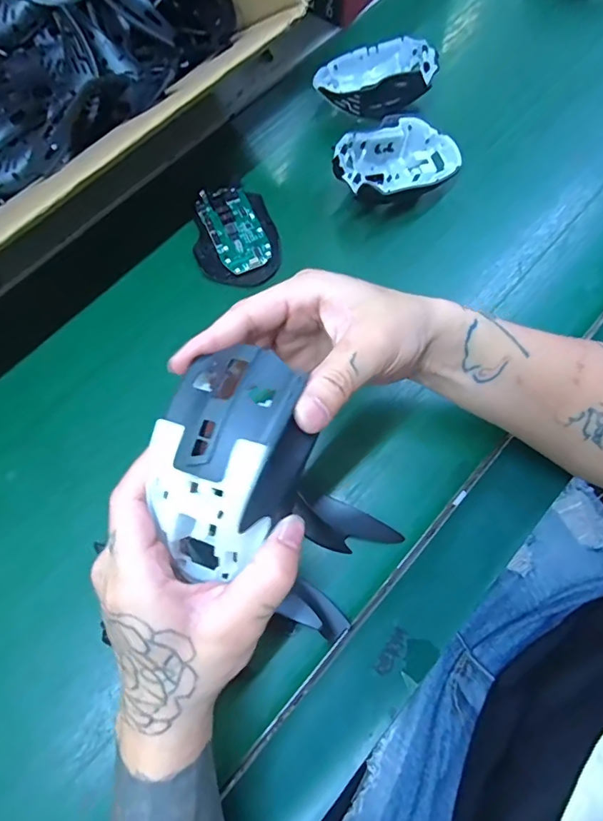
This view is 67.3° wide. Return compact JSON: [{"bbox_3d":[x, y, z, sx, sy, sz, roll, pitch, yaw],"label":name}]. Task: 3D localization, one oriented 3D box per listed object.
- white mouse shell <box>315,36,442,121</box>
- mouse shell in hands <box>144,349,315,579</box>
[{"bbox_3d":[0.071,-0.325,0.444,0.108,0.045,0.069,-4,71,-1],"label":"white mouse shell"},{"bbox_3d":[-0.035,0.026,0.215,0.072,0.044,0.101,20,73,7],"label":"mouse shell in hands"}]

